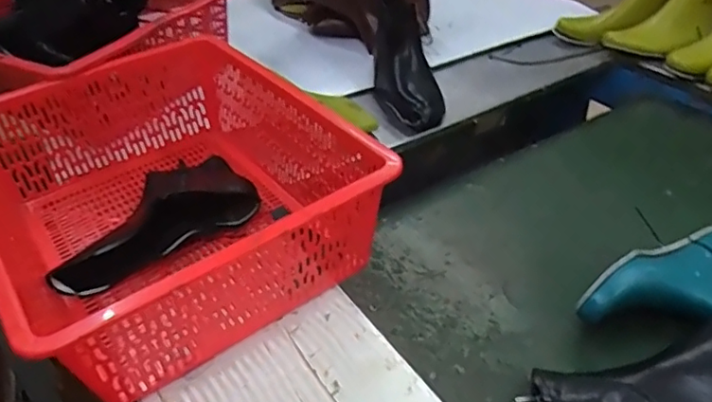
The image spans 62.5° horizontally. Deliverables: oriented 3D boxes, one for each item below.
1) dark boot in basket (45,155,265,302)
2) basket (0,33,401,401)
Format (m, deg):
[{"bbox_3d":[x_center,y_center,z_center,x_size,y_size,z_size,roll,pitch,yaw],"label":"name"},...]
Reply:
[{"bbox_3d":[-0.256,0.008,0.714,0.253,0.078,0.141,-28,43,-28],"label":"dark boot in basket"},{"bbox_3d":[-0.233,-0.019,0.703,0.367,0.152,0.492,-26,42,-26],"label":"basket"}]

